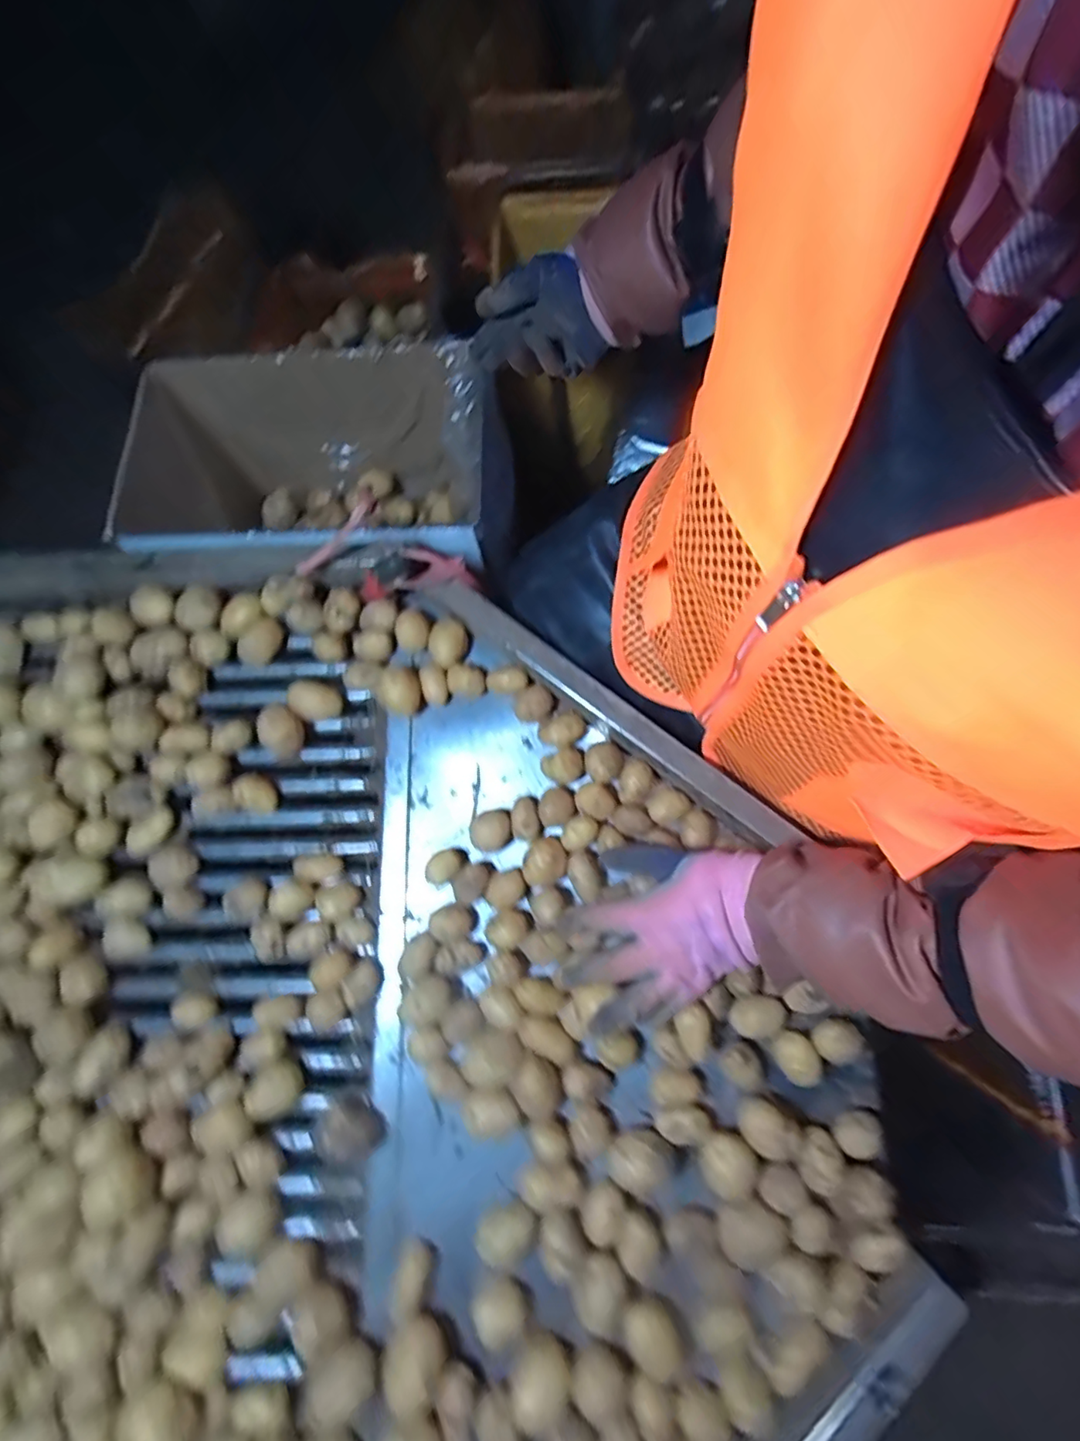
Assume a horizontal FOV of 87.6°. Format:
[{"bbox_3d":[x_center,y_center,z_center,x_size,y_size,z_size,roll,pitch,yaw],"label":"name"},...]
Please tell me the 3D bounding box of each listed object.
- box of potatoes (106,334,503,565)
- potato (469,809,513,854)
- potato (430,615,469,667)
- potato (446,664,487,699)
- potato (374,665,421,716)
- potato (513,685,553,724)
[{"bbox_3d":[-0.280,-0.320,0.737,0.470,0.259,0.259,2,77,1],"label":"box of potatoes"},{"bbox_3d":[-0.045,0.104,0.531,0.040,0.026,0.034,-37,77,-3],"label":"potato"},{"bbox_3d":[-0.091,-0.076,0.567,0.040,0.034,0.043,-25,77,0],"label":"potato"},{"bbox_3d":[-0.074,-0.039,0.568,0.037,0.023,0.028,9,79,7],"label":"potato"},{"bbox_3d":[-0.140,-0.030,0.557,0.041,0.030,0.046,-21,77,1],"label":"potato"},{"bbox_3d":[-0.006,-0.014,0.557,0.038,0.029,0.031,-38,77,-3],"label":"potato"}]

